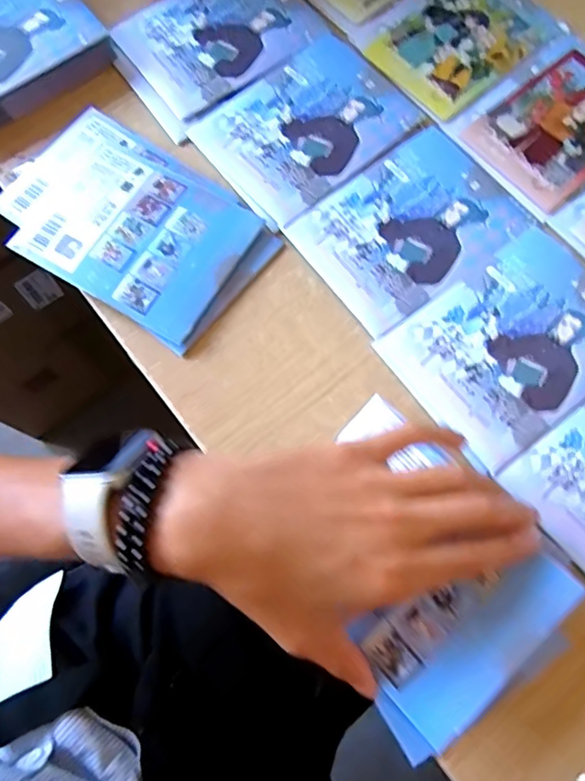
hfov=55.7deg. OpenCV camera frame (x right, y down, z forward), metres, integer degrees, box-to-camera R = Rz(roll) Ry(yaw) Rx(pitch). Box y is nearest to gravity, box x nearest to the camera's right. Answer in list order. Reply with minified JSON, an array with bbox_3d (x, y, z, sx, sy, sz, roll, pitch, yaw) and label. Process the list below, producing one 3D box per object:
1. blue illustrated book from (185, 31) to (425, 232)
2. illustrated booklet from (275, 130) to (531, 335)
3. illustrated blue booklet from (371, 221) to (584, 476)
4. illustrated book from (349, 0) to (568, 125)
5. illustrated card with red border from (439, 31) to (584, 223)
[{"bbox_3d":[0.009,-0.197,0.409,0.142,0.007,0.109,-38,75,-11],"label":"blue illustrated book"},{"bbox_3d":[0.081,-0.115,0.385,0.141,0.004,0.106,-37,75,-10],"label":"illustrated booklet"},{"bbox_3d":[0.143,-0.032,0.356,0.144,0.004,0.109,-37,75,-10],"label":"illustrated blue booklet"},{"bbox_3d":[0.132,-0.280,0.437,0.149,0.007,0.107,-40,76,-11],"label":"illustrated book"},{"bbox_3d":[0.196,-0.199,0.412,0.140,0.006,0.106,-37,75,-10],"label":"illustrated card with red border"}]

